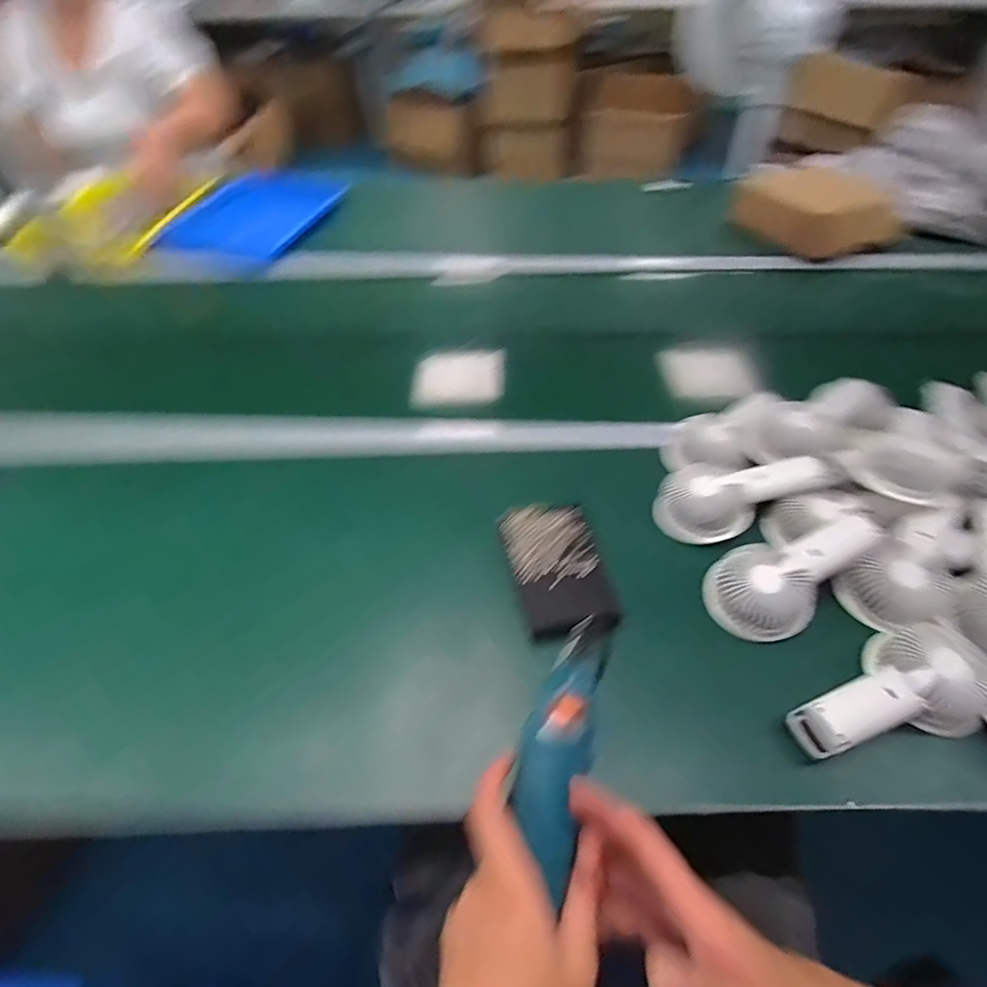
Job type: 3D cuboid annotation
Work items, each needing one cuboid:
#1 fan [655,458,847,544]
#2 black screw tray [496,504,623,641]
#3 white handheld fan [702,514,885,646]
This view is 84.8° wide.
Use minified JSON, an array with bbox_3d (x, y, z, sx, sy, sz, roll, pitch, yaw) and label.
[{"bbox_3d":[0.273,-0.004,0.587,0.190,0.047,0.086,-18,50,2],"label":"fan"},{"bbox_3d":[0.065,0.073,0.556,0.092,0.022,0.146,-11,50,-9],"label":"black screw tray"},{"bbox_3d":[0.291,0.074,0.521,0.169,0.038,0.086,-29,54,-7],"label":"white handheld fan"}]

